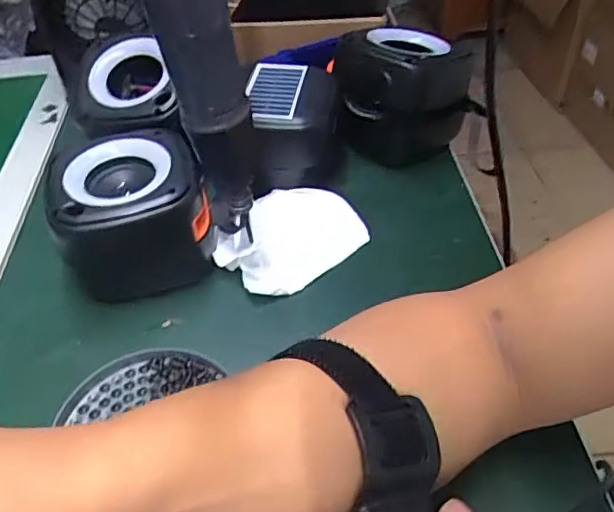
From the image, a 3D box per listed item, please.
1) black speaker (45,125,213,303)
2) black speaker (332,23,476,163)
[{"bbox_3d":[-0.132,-0.034,0.439,0.108,0.083,0.098,-14,47,-10],"label":"black speaker"},{"bbox_3d":[0.089,-0.156,0.545,0.117,0.103,0.093,6,47,9],"label":"black speaker"}]

